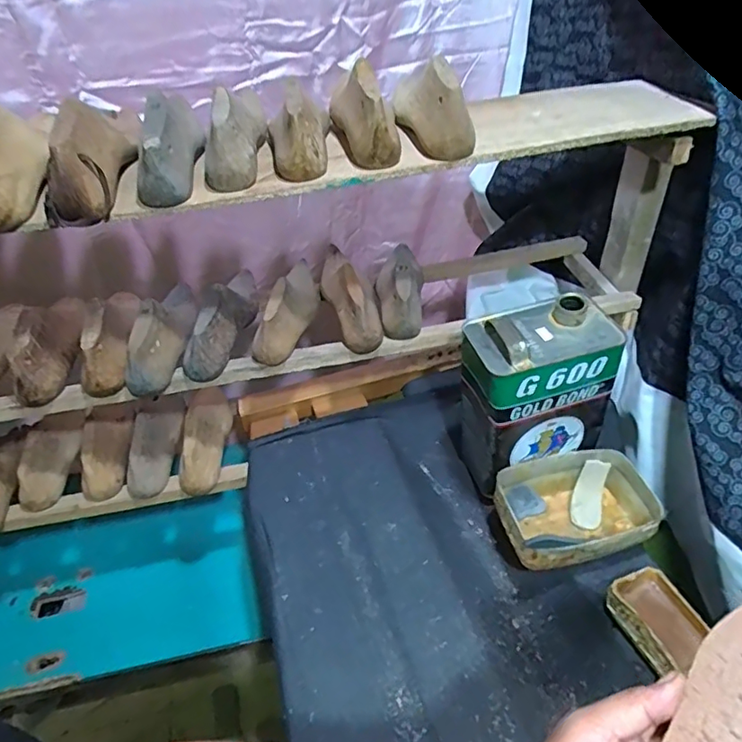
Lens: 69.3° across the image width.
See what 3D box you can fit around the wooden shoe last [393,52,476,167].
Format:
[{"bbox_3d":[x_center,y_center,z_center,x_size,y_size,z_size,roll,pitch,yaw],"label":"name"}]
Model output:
[{"bbox_3d":[0.068,-0.305,0.614,0.051,0.080,0.154,-11,41,-10],"label":"wooden shoe last"}]

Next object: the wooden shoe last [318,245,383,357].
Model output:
[{"bbox_3d":[-0.033,-0.125,0.800,0.067,0.086,0.264,-12,41,-11],"label":"wooden shoe last"}]

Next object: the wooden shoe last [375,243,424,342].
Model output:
[{"bbox_3d":[0.043,-0.118,0.777,0.072,0.070,0.167,-1,40,2],"label":"wooden shoe last"}]

